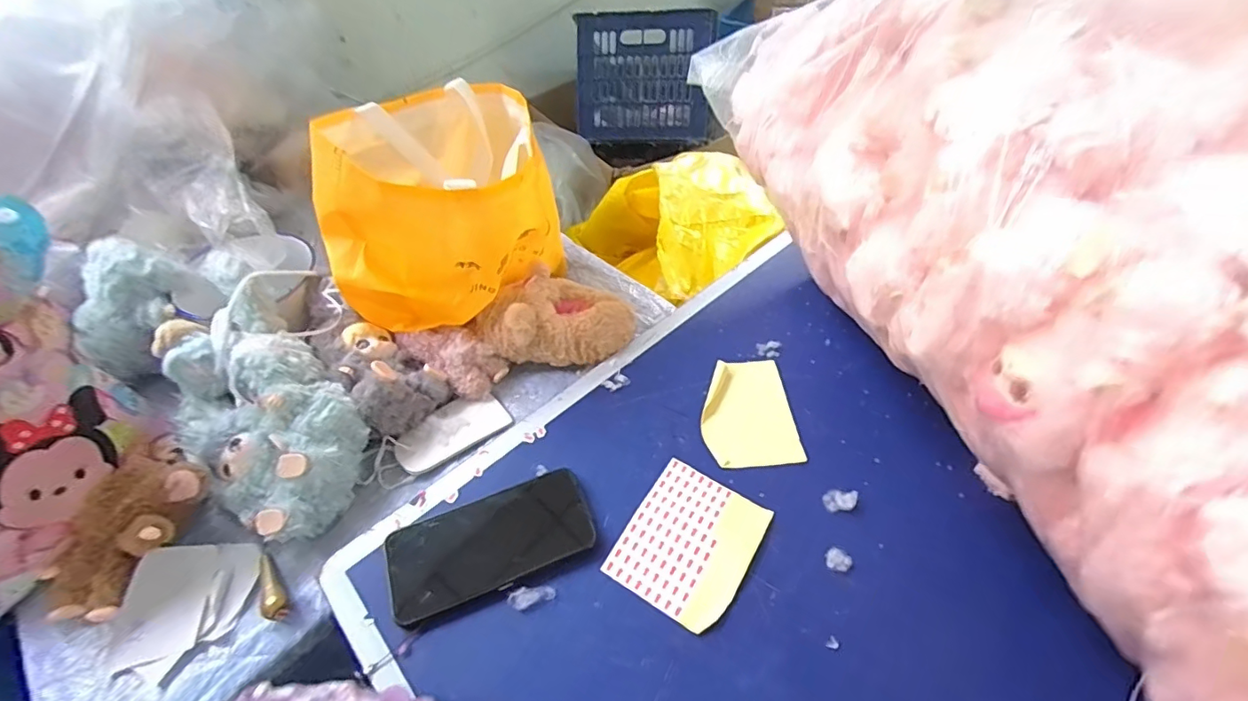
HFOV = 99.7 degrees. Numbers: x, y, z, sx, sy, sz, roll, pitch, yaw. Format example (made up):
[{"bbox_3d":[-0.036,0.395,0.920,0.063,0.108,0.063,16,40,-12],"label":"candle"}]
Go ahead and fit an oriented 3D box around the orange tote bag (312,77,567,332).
[{"bbox_3d":[-0.195,-0.173,0.586,0.225,0.184,0.268,-6,49,-3],"label":"orange tote bag"}]

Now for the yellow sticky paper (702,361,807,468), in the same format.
[{"bbox_3d":[0.122,0.060,0.528,0.088,0.009,0.117,-5,49,-3],"label":"yellow sticky paper"}]

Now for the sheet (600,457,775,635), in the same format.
[{"bbox_3d":[0.057,0.161,0.448,0.100,0.006,0.121,26,55,21],"label":"sheet"}]

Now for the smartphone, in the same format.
[{"bbox_3d":[-0.111,0.159,0.442,0.166,0.016,0.079,-19,51,-14],"label":"smartphone"}]

